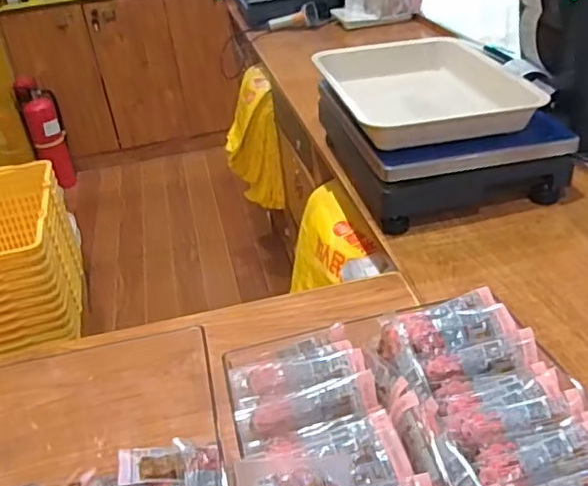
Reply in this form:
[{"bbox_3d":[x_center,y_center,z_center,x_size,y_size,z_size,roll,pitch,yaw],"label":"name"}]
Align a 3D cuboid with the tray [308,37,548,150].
[{"bbox_3d":[0.184,-0.229,0.904,0.263,0.062,0.290,-9,34,-4],"label":"tray"}]

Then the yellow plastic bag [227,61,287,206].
[{"bbox_3d":[-0.130,-0.317,1.731,0.134,0.306,0.350,-9,34,-5],"label":"yellow plastic bag"}]

